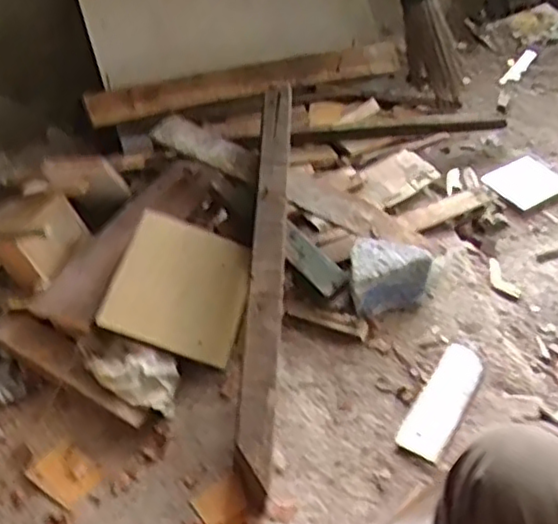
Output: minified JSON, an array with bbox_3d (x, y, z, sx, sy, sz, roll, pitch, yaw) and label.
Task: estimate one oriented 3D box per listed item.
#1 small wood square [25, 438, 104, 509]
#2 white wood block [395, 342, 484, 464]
[{"bbox_3d":[-0.289,0.288,0.956,0.088,0.007,0.070,24,51,28],"label":"small wood square"},{"bbox_3d":[0.235,0.196,0.998,0.065,0.027,0.189,22,50,26],"label":"white wood block"}]

